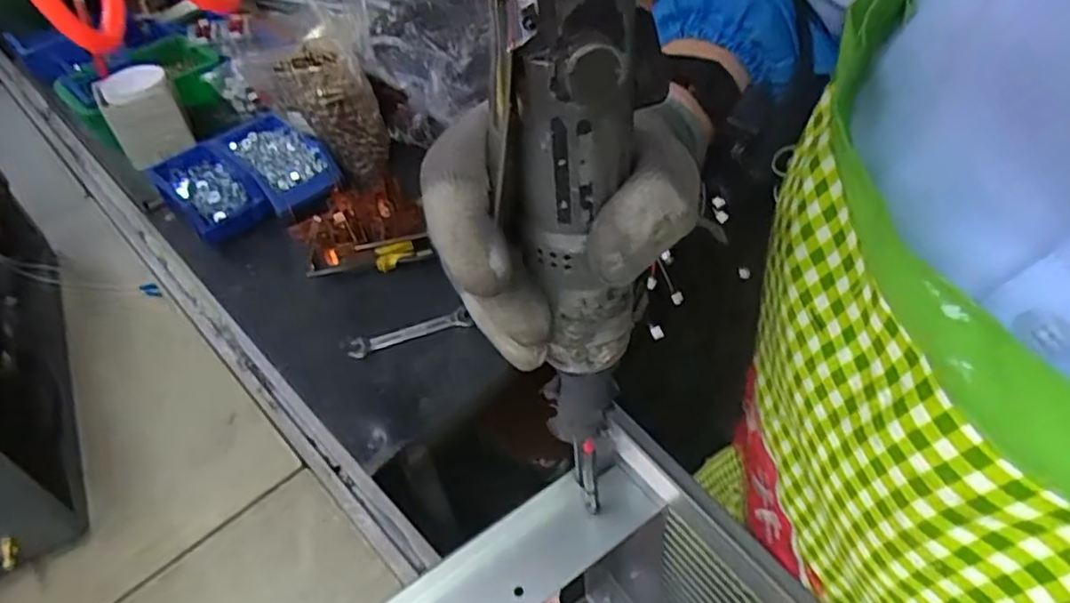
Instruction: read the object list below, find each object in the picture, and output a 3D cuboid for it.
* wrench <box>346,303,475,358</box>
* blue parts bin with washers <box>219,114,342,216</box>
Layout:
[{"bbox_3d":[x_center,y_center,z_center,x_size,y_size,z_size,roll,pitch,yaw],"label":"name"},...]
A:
[{"bbox_3d":[-0.152,0.039,0.811,0.145,0.013,0.023,-16,46,-10],"label":"wrench"},{"bbox_3d":[-0.398,-0.222,1.021,0.116,0.060,0.215,-34,52,-25],"label":"blue parts bin with washers"}]

